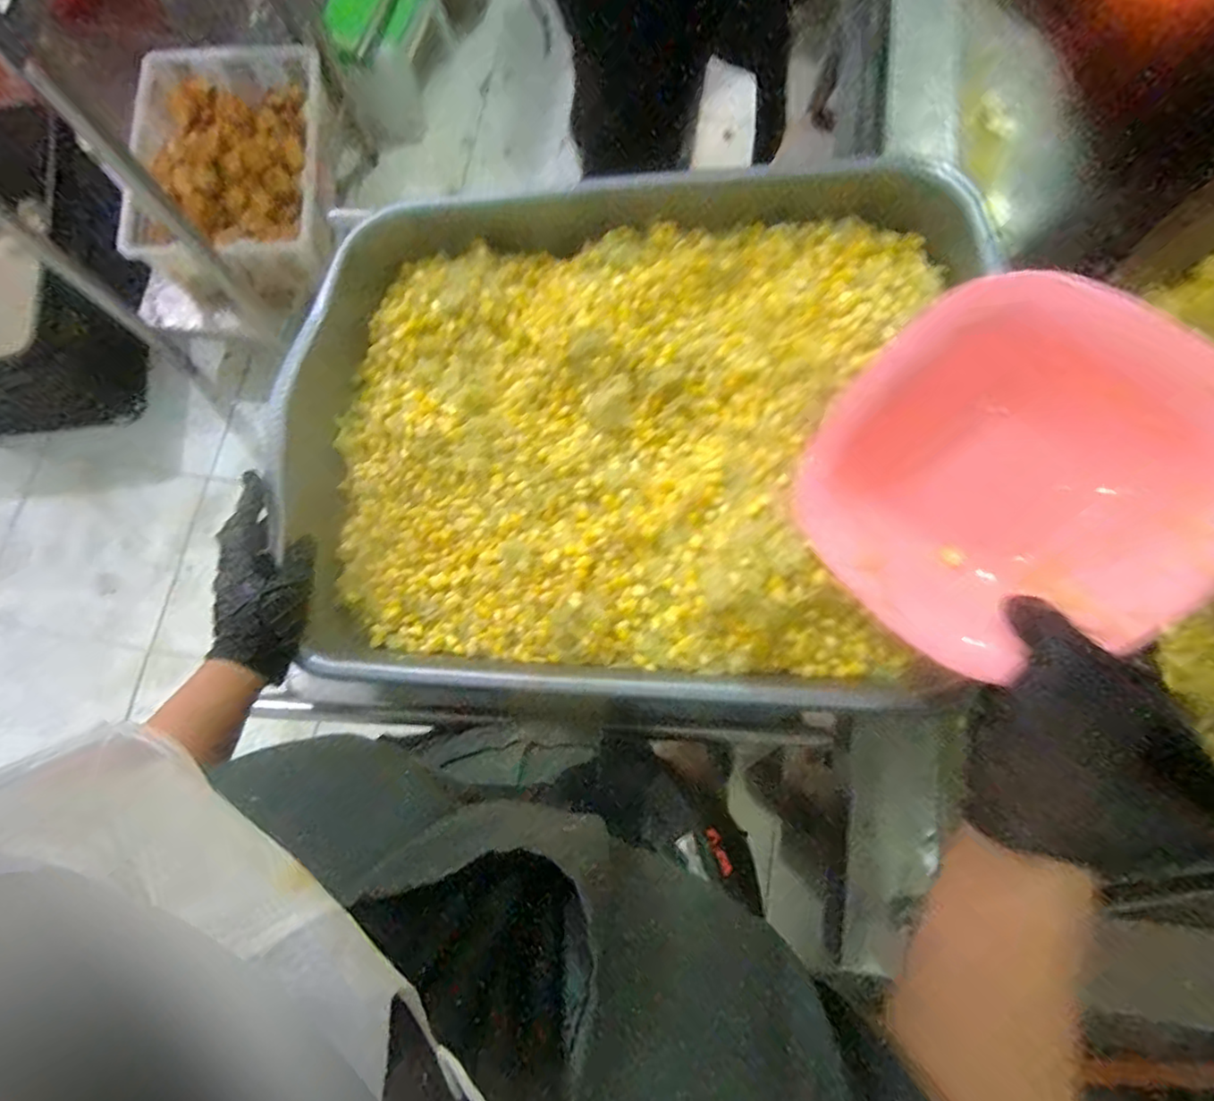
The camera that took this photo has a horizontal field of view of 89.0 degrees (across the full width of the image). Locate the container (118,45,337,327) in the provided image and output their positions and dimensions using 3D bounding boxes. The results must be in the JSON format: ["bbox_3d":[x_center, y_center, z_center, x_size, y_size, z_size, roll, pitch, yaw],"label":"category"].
[{"bbox_3d":[-0.791,-0.827,1.358,0.396,0.194,0.580,-6,77,-1],"label":"container"}]

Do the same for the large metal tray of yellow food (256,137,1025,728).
[{"bbox_3d":[-0.005,-0.112,0.529,0.572,0.126,0.454,3,77,1],"label":"large metal tray of yellow food"}]

